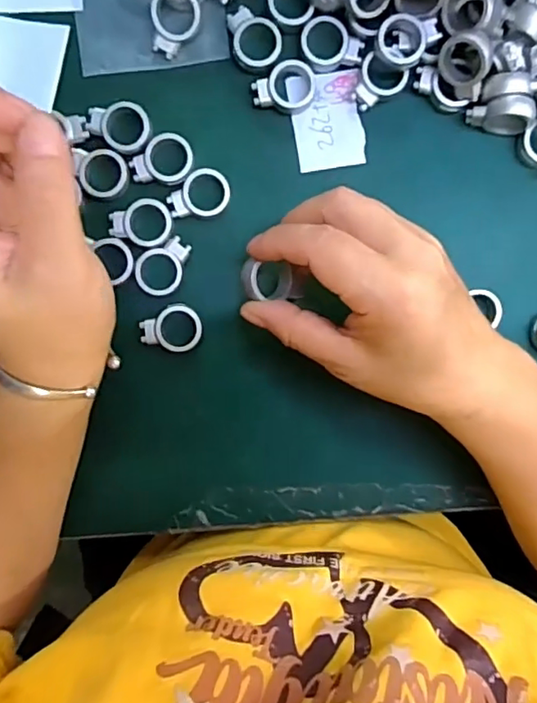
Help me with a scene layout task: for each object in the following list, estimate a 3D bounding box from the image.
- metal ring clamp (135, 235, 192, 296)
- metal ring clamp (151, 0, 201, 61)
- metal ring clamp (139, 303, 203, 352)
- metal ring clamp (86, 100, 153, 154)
[{"bbox_3d":[-0.057,-0.047,0.308,0.025,0.005,0.034,41,93,-4],"label":"metal ring clamp"},{"bbox_3d":[-0.049,-0.175,0.300,0.026,0.010,0.034,-3,134,-8],"label":"metal ring clamp"},{"bbox_3d":[-0.054,-0.013,0.311,0.034,0.007,0.026,-4,95,-1],"label":"metal ring clamp"},{"bbox_3d":[-0.080,-0.120,0.304,0.034,0.005,0.027,-6,95,-1],"label":"metal ring clamp"}]

